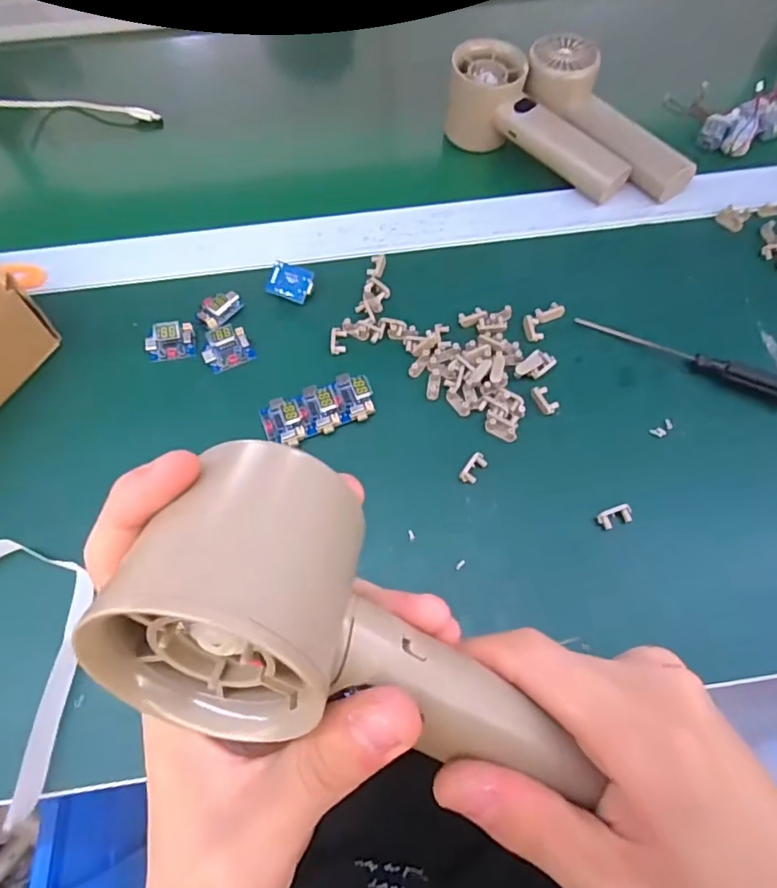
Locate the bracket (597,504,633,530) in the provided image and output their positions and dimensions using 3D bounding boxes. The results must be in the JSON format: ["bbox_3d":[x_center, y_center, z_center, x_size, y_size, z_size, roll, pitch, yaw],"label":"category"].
[{"bbox_3d":[0.124,0.040,0.296,0.018,0.008,0.010,-16,64,-10],"label":"bracket"}]

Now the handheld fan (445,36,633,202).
[{"bbox_3d":[0.115,-0.245,0.413,0.157,0.050,0.052,38,69,17],"label":"handheld fan"}]

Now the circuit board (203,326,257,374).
[{"bbox_3d":[-0.102,-0.061,0.340,0.029,0.014,0.023,-24,66,-11],"label":"circuit board"}]

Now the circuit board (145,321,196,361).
[{"bbox_3d":[-0.139,-0.066,0.342,0.030,0.016,0.020,-15,64,-8],"label":"circuit board"}]

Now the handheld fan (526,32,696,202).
[{"bbox_3d":[0.168,-0.249,0.412,0.051,0.049,0.154,-40,70,-18],"label":"handheld fan"}]

